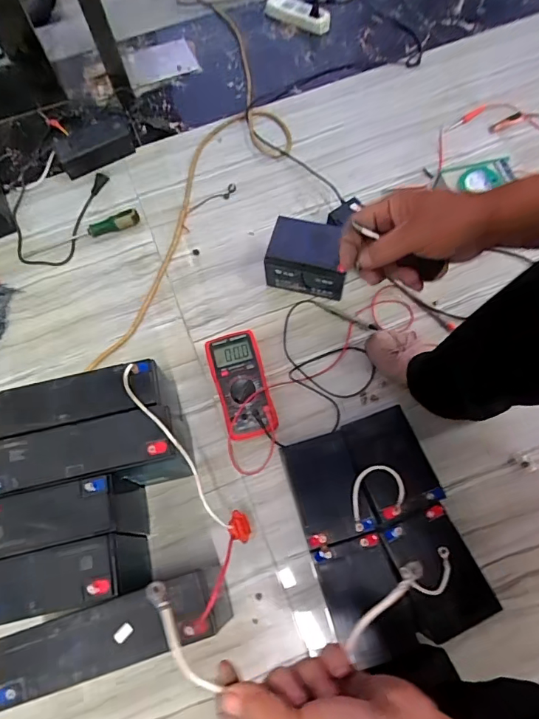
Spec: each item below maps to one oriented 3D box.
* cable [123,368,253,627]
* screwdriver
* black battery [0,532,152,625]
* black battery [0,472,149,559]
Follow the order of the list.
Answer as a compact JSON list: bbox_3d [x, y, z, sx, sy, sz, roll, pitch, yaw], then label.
[{"bbox_3d":[-0.103,0.161,0.641,0.115,0.031,0.353,-1,59,-45],"label":"cable"},{"bbox_3d":[-0.394,-0.267,0.960,0.250,0.036,0.027,-17,68,-4],"label":"screwdriver"},{"bbox_3d":[-0.277,0.302,0.641,0.175,0.142,0.074,-13,68,-2],"label":"black battery"},{"bbox_3d":[-0.291,0.236,0.684,0.169,0.173,0.079,-13,68,-2],"label":"black battery"}]

